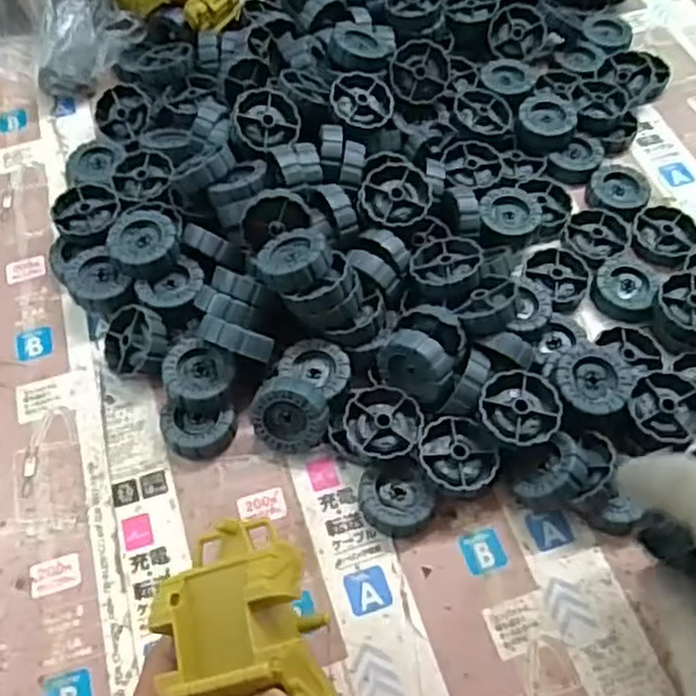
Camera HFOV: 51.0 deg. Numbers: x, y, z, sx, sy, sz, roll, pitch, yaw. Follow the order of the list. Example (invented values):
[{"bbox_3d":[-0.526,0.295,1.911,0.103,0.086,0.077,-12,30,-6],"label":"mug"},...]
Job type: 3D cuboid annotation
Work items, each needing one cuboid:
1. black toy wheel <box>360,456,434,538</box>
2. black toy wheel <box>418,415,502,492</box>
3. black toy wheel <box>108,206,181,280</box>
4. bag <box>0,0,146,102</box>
[{"bbox_3d":[0.024,0.075,0.362,0.036,0.015,0.035,-1,58,2],"label":"black toy wheel"},{"bbox_3d":[0.055,0.054,0.362,0.037,0.012,0.038,-1,58,2],"label":"black toy wheel"},{"bbox_3d":[-0.114,-0.059,0.409,0.037,0.015,0.043,-25,63,-13],"label":"black toy wheel"},{"bbox_3d":[-0.204,-0.214,0.502,0.088,0.062,0.091,25,63,14],"label":"bag"}]

